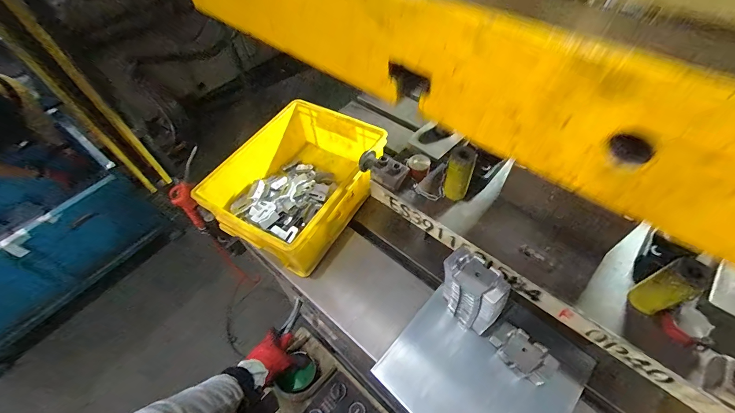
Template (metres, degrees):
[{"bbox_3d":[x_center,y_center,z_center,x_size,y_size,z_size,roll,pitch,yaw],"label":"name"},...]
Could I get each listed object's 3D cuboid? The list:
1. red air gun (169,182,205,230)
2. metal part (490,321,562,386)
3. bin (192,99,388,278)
[{"bbox_3d":[-0.409,0.000,0.760,0.023,0.137,0.056,37,64,26],"label":"red air gun"},{"bbox_3d":[0.244,0.233,0.514,0.091,0.047,0.052,35,63,25],"label":"metal part"},{"bbox_3d":[-0.148,-0.051,0.709,0.264,0.129,0.346,23,58,19],"label":"bin"}]

